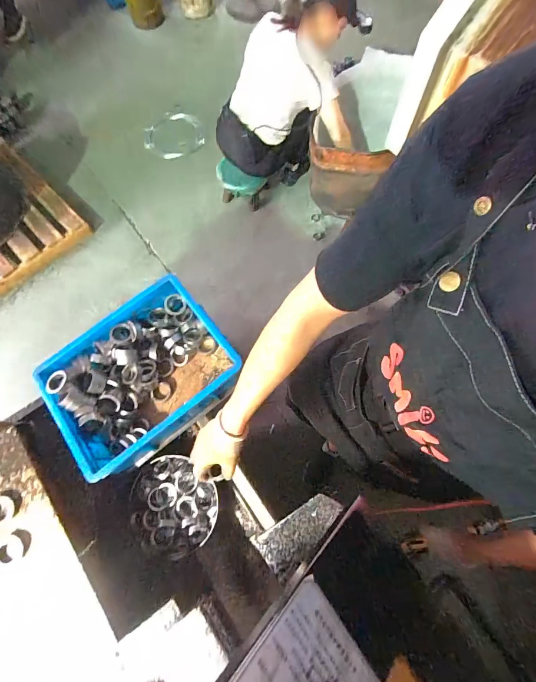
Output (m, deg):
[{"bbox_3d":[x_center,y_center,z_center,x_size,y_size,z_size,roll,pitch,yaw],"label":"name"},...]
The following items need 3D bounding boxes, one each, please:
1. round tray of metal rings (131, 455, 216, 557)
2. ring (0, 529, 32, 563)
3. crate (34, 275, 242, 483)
[{"bbox_3d":[-0.197,0.343,0.715,0.193,0.051,0.167,42,75,16],"label":"round tray of metal rings"},{"bbox_3d":[-0.418,0.338,0.553,0.040,0.023,0.047,-6,68,-1],"label":"ring"},{"bbox_3d":[-0.257,0.076,0.705,0.342,0.132,0.259,-36,72,-12],"label":"crate"}]

